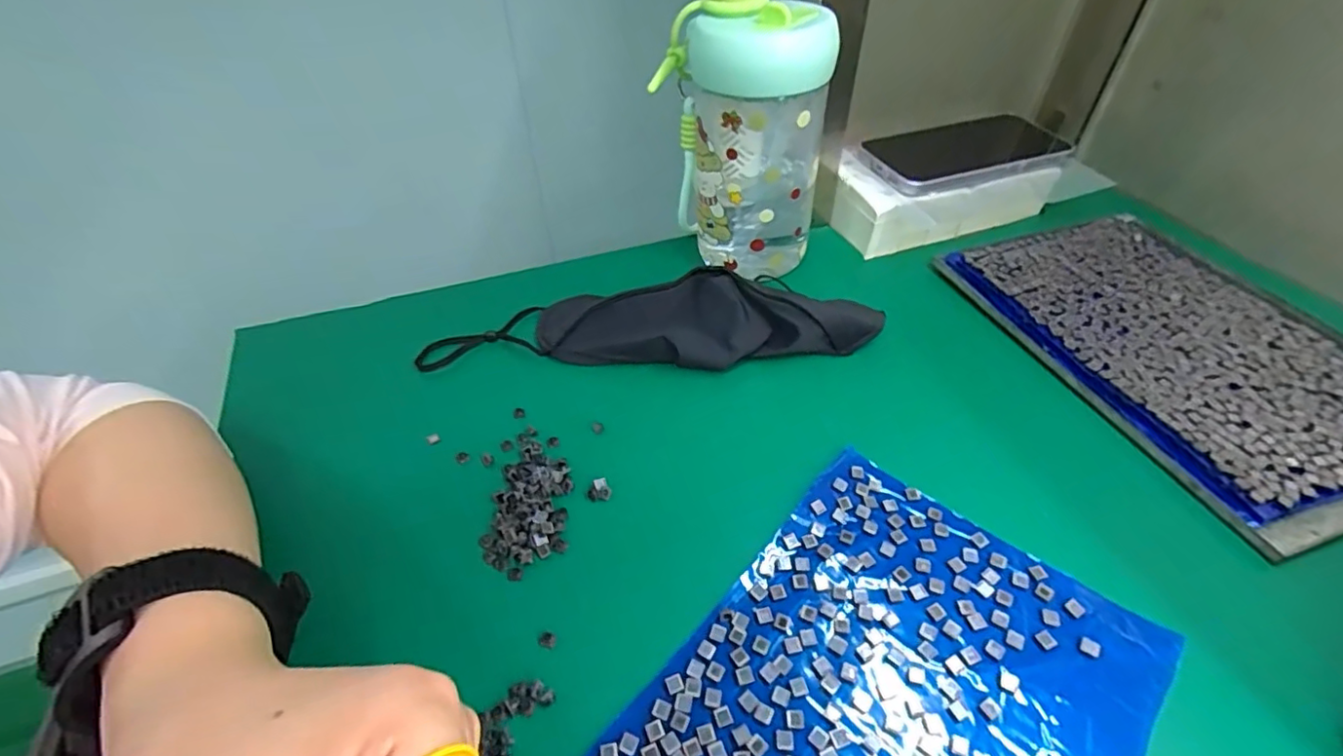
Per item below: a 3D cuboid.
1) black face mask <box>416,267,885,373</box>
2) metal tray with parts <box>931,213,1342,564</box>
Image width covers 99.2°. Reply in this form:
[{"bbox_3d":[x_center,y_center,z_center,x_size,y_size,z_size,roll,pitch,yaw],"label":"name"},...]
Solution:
[{"bbox_3d":[-0.015,-0.038,0.364,0.279,0.029,0.058,1,46,4],"label":"black face mask"},{"bbox_3d":[0.313,-0.022,0.353,0.171,0.015,0.240,-16,47,-11],"label":"metal tray with parts"}]

